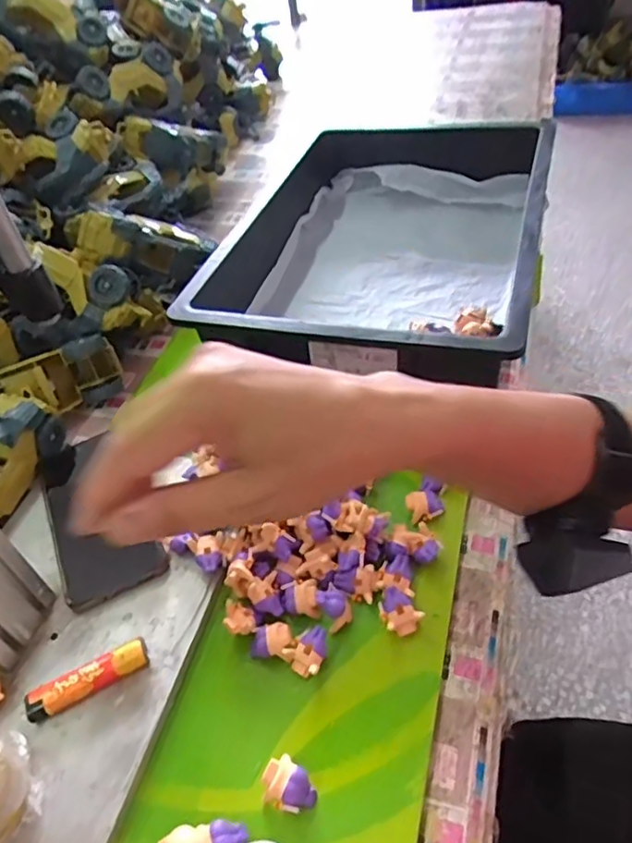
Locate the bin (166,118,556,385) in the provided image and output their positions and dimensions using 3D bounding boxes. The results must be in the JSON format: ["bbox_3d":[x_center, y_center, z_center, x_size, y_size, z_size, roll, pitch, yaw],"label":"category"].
[{"bbox_3d":[0.074,-0.185,0.670,0.307,0.122,0.399,10,49,15],"label":"bin"}]

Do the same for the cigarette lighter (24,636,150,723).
[{"bbox_3d":[-0.153,0.173,0.410,0.080,0.011,0.021,-24,49,-16],"label":"cigarette lighter"}]

